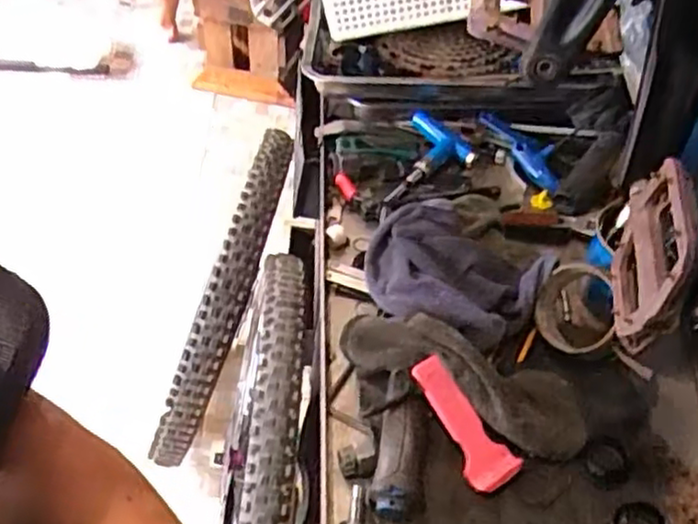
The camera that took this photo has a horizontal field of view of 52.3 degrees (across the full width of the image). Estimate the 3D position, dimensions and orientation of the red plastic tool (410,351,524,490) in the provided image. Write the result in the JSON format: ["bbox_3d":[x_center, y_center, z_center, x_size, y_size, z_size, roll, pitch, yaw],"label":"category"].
[{"bbox_3d":[0.096,0.137,0.611,0.041,0.010,0.120,-32,80,-5],"label":"red plastic tool"}]

